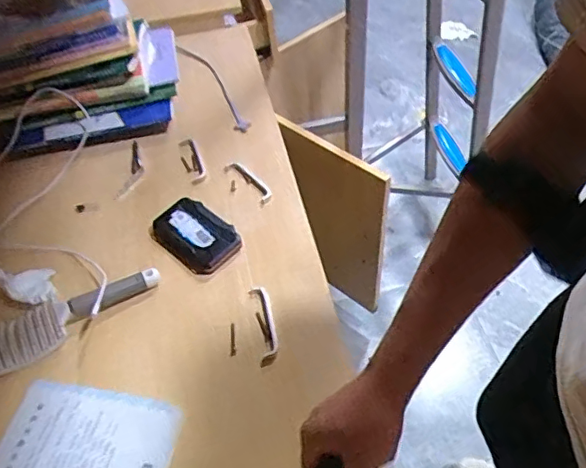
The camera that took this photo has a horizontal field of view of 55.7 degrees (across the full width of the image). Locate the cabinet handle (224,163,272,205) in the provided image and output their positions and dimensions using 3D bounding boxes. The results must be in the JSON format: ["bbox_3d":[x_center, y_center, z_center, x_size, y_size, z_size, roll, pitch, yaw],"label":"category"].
[{"bbox_3d":[-0.066,-0.080,0.834,0.025,0.009,0.102,-33,56,-22],"label":"cabinet handle"}]

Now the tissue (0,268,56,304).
[{"bbox_3d":[-0.342,0.060,0.722,0.056,0.037,0.058,36,61,28],"label":"tissue"}]

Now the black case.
[{"bbox_3d":[-0.137,-0.003,0.766,0.080,0.028,0.129,-38,58,-24],"label":"black case"}]

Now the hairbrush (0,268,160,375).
[{"bbox_3d":[-0.283,0.098,0.692,0.232,0.033,0.067,-29,55,-19],"label":"hairbrush"}]

